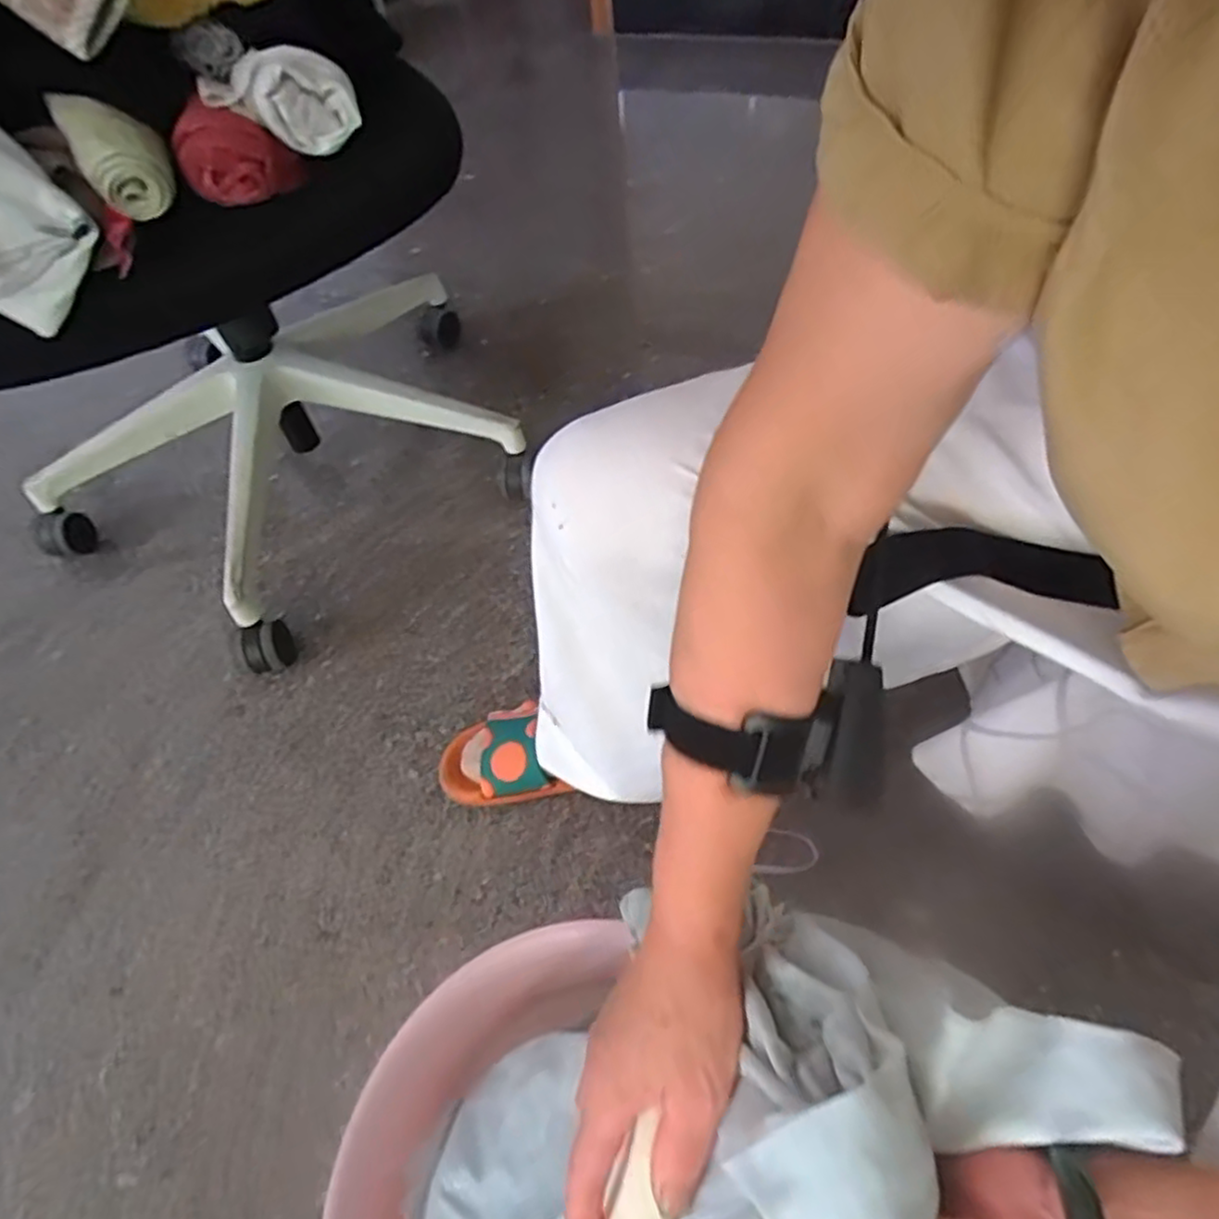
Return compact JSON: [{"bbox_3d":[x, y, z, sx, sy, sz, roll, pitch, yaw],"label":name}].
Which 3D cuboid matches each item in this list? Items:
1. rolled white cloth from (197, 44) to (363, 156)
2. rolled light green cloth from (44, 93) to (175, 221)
[{"bbox_3d":[-0.261,-0.405,0.564,0.107,0.063,0.042,-25,57,-12],"label":"rolled white cloth"},{"bbox_3d":[-0.369,-0.343,0.531,0.060,0.062,0.081,-29,58,-14],"label":"rolled light green cloth"}]

